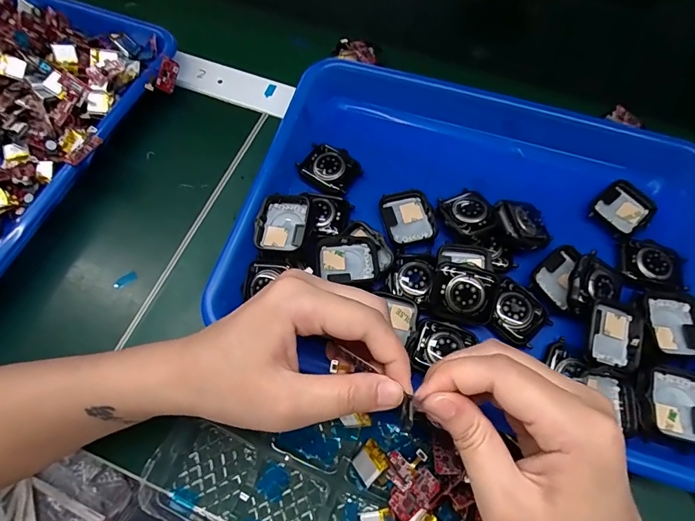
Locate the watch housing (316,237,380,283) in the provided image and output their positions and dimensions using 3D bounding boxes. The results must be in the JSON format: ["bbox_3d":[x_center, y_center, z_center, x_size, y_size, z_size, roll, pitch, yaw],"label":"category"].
[{"bbox_3d":[0.000,-0.001,0.272,0.041,0.007,0.032,3,66,2],"label":"watch housing"}]

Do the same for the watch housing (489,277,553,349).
[{"bbox_3d":[0.112,0.034,0.261,0.039,0.006,0.036,41,72,17],"label":"watch housing"}]

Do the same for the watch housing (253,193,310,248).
[{"bbox_3d":[-0.044,-0.027,0.271,0.035,0.015,0.040,4,66,2],"label":"watch housing"}]

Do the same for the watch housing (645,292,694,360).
[{"bbox_3d":[0.209,0.041,0.254,0.038,0.007,0.040,6,66,3],"label":"watch housing"}]

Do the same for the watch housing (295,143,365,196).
[{"bbox_3d":[-0.013,-0.071,0.308,0.042,0.014,0.035,35,70,15],"label":"watch housing"}]

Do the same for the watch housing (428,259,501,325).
[{"bbox_3d":[0.076,0.021,0.257,0.042,0.011,0.037,14,90,5],"label":"watch housing"}]

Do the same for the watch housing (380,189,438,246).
[{"bbox_3d":[0.044,-0.031,0.292,0.036,0.009,0.042,-13,66,-5],"label":"watch housing"}]

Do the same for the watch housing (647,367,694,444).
[{"bbox_3d":[0.197,0.085,0.236,0.036,0.008,0.040,13,66,6],"label":"watch housing"}]

